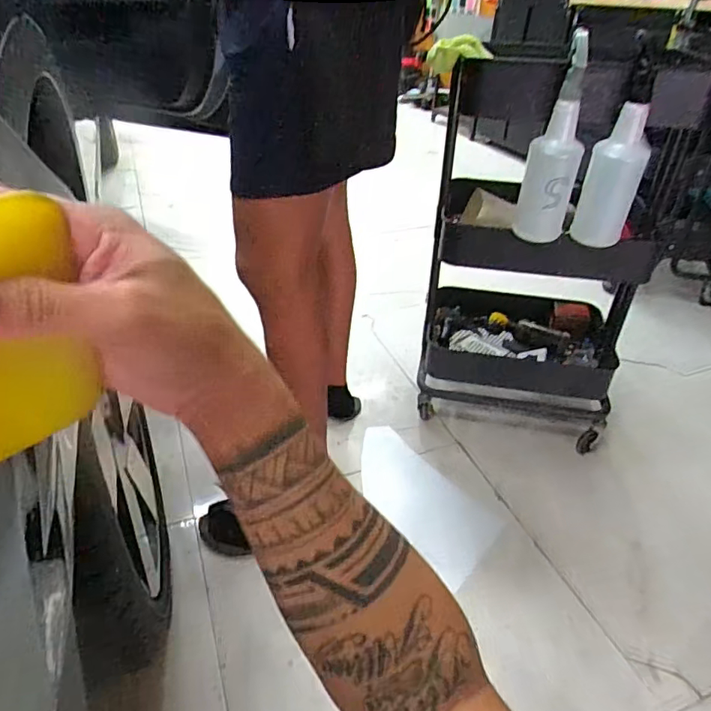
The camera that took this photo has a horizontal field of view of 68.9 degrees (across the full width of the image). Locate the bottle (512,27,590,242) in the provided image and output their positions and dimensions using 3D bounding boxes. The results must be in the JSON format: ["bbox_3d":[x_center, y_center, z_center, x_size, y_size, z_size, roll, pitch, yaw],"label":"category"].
[{"bbox_3d":[0.344,-0.353,0.892,0.093,0.309,0.088,16,37,19],"label":"bottle"}]

